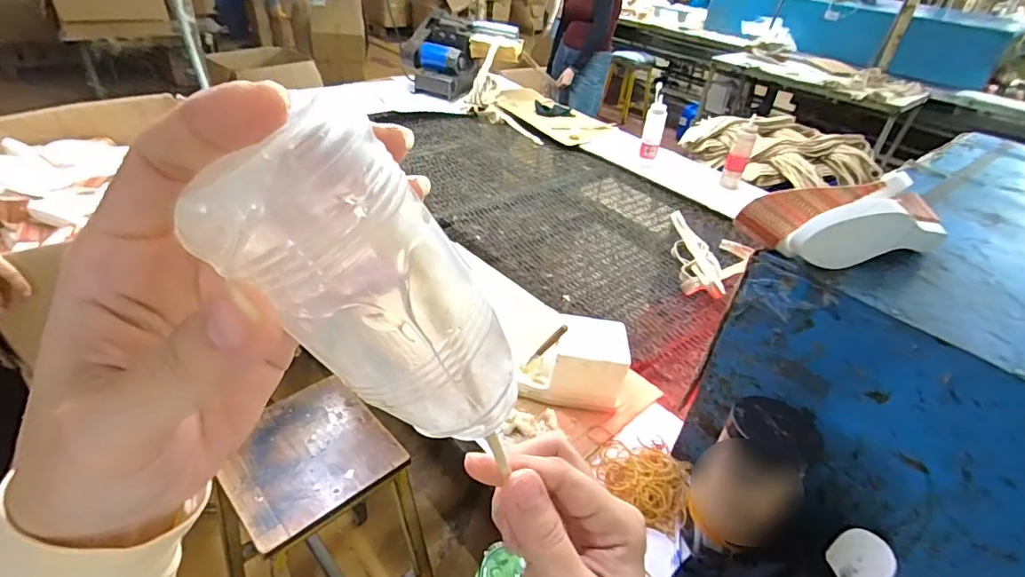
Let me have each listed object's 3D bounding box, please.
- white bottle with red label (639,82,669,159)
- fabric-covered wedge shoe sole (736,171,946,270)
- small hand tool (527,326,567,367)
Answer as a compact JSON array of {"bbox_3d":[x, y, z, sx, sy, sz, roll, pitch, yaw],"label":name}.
[{"bbox_3d":[0.439,-0.504,1.597,0.060,0.239,0.048,14,36,10],"label":"white bottle with red label"},{"bbox_3d":[0.380,-0.076,0.569,0.241,0.070,0.084,-4,37,-14],"label":"fabric-covered wedge shoe sole"},{"bbox_3d":[0.054,0.088,0.802,0.014,0.101,0.016,34,35,-10],"label":"small hand tool"}]

